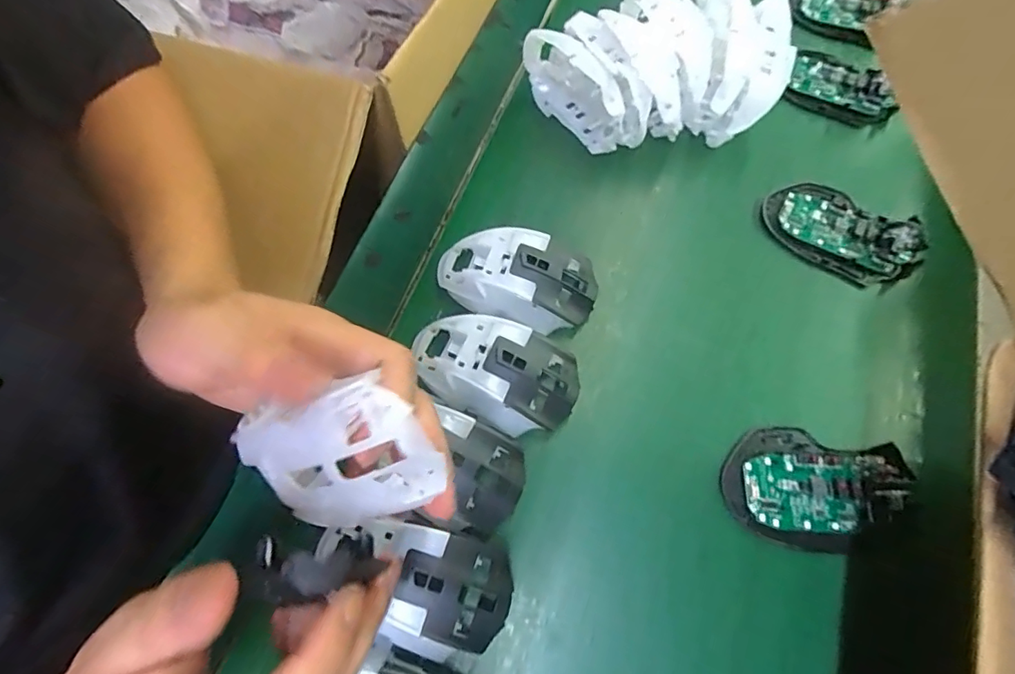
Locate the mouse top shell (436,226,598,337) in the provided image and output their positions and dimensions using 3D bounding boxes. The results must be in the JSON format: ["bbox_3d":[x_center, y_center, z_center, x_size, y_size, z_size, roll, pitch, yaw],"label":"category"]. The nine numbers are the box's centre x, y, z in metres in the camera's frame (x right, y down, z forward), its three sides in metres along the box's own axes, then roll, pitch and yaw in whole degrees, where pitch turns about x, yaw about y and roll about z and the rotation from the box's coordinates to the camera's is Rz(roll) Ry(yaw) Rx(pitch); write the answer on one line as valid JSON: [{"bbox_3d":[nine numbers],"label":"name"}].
[{"bbox_3d":[0.006,-0.042,0.364,0.112,0.034,0.063,18,68,8],"label":"mouse top shell"}]

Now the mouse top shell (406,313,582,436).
[{"bbox_3d":[-0.009,0.024,0.336,0.108,0.034,0.063,19,68,8],"label":"mouse top shell"}]

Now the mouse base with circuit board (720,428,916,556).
[{"bbox_3d":[0.188,0.093,0.313,0.100,0.029,0.072,15,68,7],"label":"mouse base with circuit board"}]

